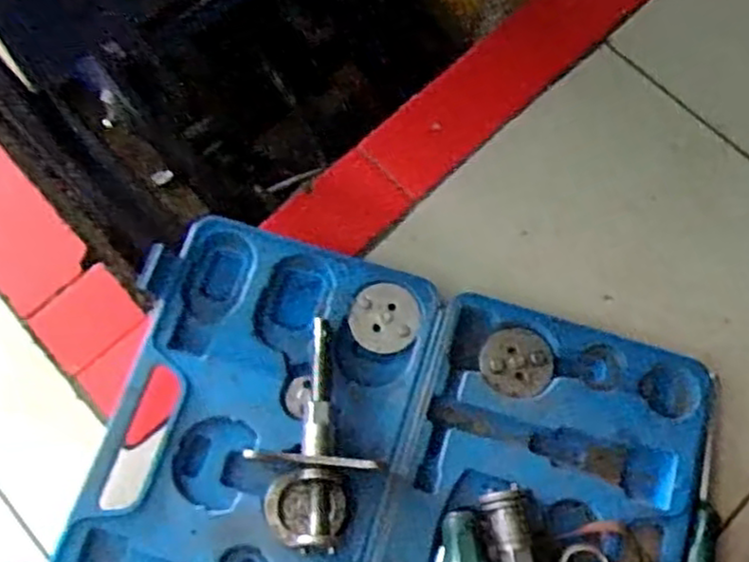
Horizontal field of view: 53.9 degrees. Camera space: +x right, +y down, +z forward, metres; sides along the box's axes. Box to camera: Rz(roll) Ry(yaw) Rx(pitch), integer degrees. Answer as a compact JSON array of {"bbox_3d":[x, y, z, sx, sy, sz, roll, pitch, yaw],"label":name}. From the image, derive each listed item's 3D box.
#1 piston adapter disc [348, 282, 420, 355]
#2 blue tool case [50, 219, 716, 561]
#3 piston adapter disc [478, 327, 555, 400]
[{"bbox_3d":[0.007,0.027,0.549,0.051,0.004,0.052,0,69,0],"label":"piston adapter disc"},{"bbox_3d":[0.005,0.160,0.503,0.415,0.042,0.344,16,69,5],"label":"blue tool case"},{"bbox_3d":[0.104,0.059,0.537,0.052,0.004,0.051,0,71,0],"label":"piston adapter disc"}]

